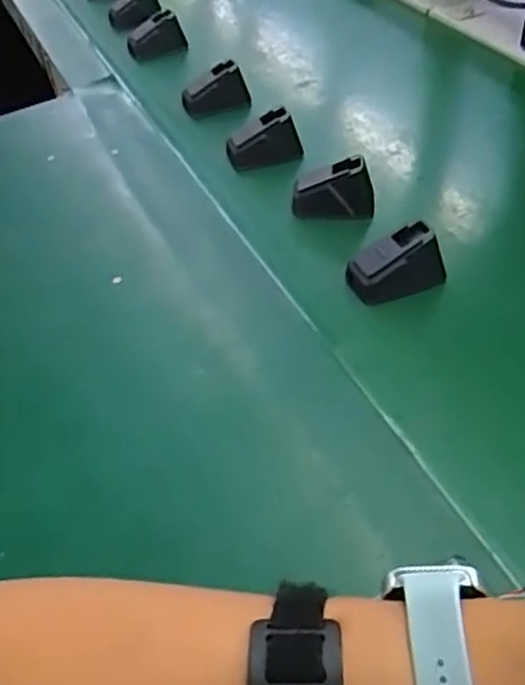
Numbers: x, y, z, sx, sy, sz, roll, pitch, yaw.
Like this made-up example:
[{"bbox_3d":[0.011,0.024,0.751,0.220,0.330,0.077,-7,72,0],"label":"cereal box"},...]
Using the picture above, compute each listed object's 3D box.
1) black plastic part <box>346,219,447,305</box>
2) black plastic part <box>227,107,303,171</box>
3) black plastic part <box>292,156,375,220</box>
[{"bbox_3d":[0.095,-0.055,0.520,0.064,0.039,0.042,-17,43,-11],"label":"black plastic part"},{"bbox_3d":[0.002,-0.182,0.664,0.066,0.050,0.022,-13,43,-7],"label":"black plastic part"},{"bbox_3d":[0.058,-0.123,0.599,0.065,0.047,0.033,-1,43,6],"label":"black plastic part"}]

